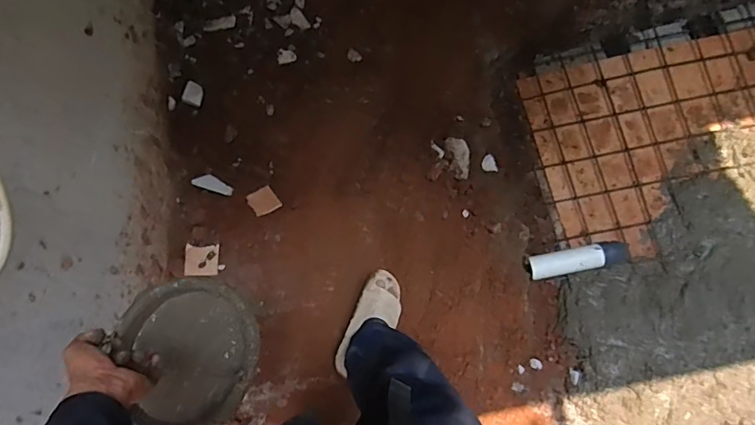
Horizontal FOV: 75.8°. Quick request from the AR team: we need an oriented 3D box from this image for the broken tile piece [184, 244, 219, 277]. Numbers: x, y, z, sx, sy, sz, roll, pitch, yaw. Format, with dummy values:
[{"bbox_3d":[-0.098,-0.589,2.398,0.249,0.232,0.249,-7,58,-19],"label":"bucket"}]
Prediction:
[{"bbox_3d":[-0.490,0.133,1.352,0.088,0.010,0.085,1,79,-10],"label":"broken tile piece"}]

